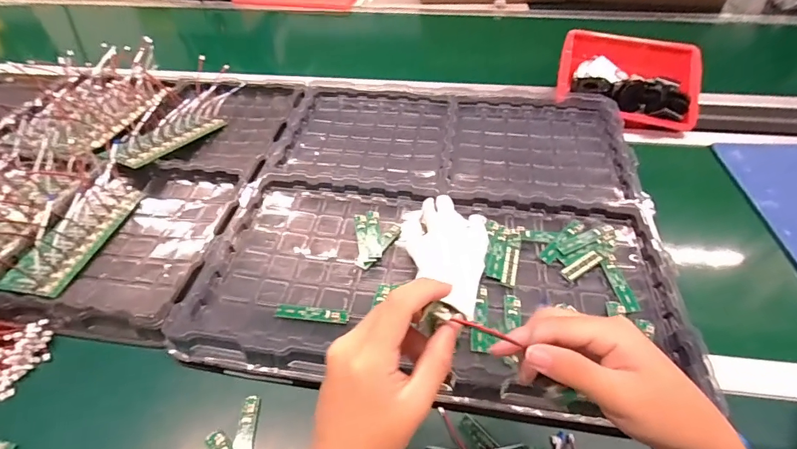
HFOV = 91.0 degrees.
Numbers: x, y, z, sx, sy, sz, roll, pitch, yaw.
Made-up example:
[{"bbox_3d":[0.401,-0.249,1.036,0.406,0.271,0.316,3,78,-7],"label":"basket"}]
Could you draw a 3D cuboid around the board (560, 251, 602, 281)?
[{"bbox_3d":[0.229,0.051,0.489,0.054,0.010,0.018,-23,51,-17],"label":"board"}]

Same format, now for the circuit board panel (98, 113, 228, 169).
[{"bbox_3d":[-0.395,-0.152,0.681,0.012,0.047,0.213,-2,31,31],"label":"circuit board panel"}]

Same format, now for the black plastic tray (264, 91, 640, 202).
[{"bbox_3d":[0.087,-0.146,0.653,0.536,0.031,0.280,5,49,7],"label":"black plastic tray"}]

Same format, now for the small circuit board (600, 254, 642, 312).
[{"bbox_3d":[0.265,0.070,0.471,0.021,0.008,0.077,-4,48,-1],"label":"small circuit board"}]

